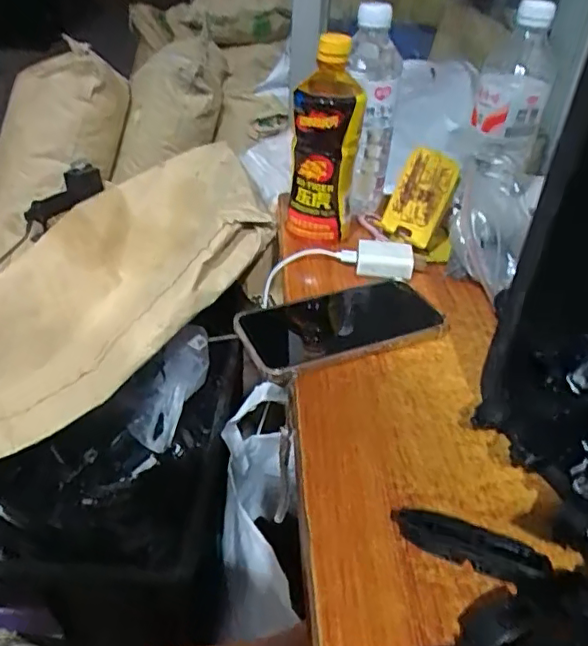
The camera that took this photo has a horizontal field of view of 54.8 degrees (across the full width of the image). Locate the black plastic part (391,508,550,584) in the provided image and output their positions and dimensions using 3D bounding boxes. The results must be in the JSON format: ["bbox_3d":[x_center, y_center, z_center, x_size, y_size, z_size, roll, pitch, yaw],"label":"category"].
[{"bbox_3d":[0.096,0.123,0.315,0.083,0.019,0.020,17,38,18],"label":"black plastic part"}]

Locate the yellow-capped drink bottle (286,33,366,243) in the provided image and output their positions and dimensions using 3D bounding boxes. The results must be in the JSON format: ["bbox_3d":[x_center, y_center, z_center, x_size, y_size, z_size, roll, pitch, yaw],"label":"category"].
[{"bbox_3d":[0.031,-0.178,0.561,0.065,0.182,0.069,7,36,5],"label":"yellow-capped drink bottle"}]

